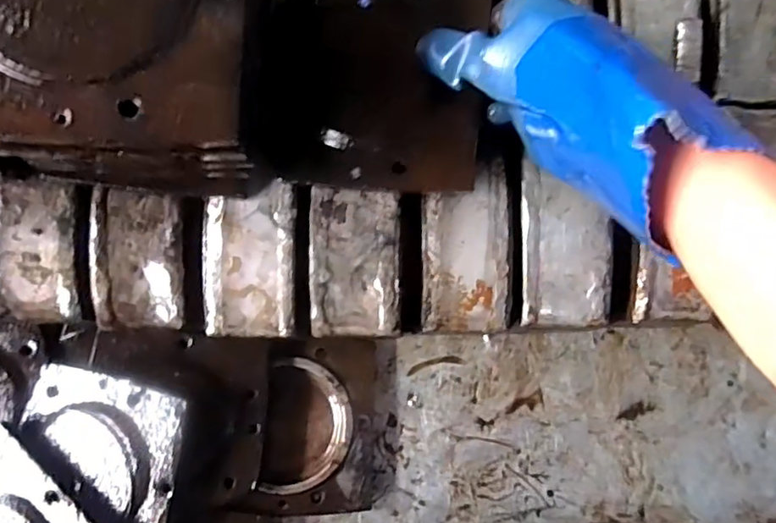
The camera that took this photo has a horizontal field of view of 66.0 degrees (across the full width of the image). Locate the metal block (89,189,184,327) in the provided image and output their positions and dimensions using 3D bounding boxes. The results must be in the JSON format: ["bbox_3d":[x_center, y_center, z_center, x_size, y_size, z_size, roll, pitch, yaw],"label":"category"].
[{"bbox_3d":[-0.167,-0.003,0.408,0.060,0.032,0.091,1,96,-1],"label":"metal block"}]

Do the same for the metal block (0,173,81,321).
[{"bbox_3d":[-0.235,-0.009,0.406,0.054,0.031,0.094,1,95,-3],"label":"metal block"}]

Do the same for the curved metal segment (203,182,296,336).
[{"bbox_3d":[-0.092,-0.002,0.401,0.058,0.027,0.098,2,83,-2],"label":"curved metal segment"}]

